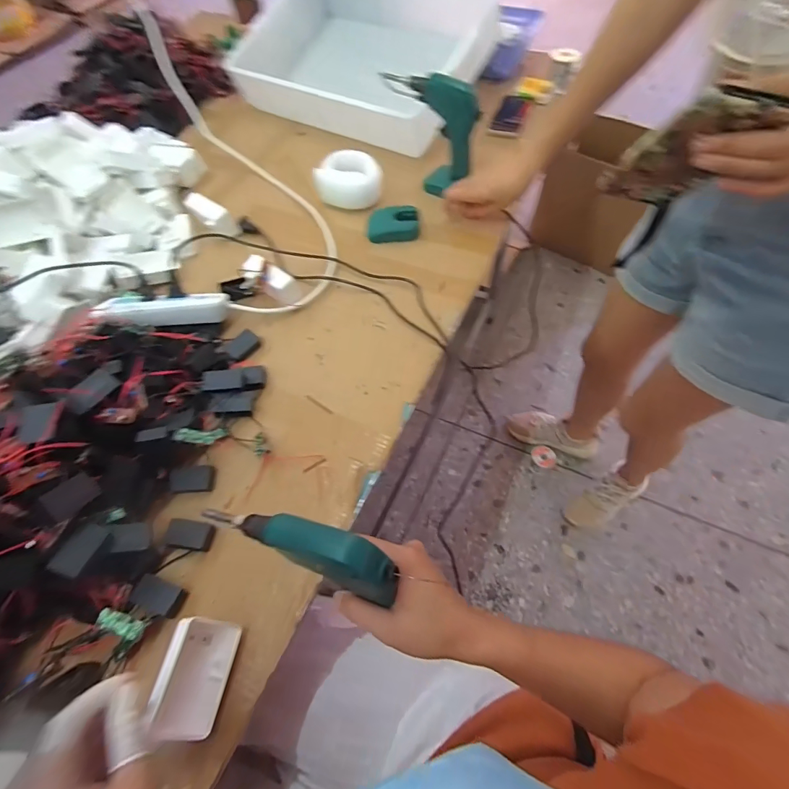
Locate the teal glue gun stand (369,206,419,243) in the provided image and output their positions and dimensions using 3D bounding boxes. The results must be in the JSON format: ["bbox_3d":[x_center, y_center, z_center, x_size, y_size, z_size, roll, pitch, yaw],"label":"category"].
[{"bbox_3d":[-0.001,-0.287,0.710,0.085,0.025,0.050,-4,59,1],"label":"teal glue gun stand"}]

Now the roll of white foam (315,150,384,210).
[{"bbox_3d":[-0.082,-0.380,0.755,0.112,0.058,0.094,-16,59,-6],"label":"roll of white foam"}]

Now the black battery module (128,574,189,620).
[{"bbox_3d":[-0.247,0.212,0.444,0.051,0.013,0.031,14,61,12],"label":"black battery module"}]

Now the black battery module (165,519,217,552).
[{"bbox_3d":[-0.227,0.157,0.473,0.049,0.014,0.029,7,60,8],"label":"black battery module"}]

